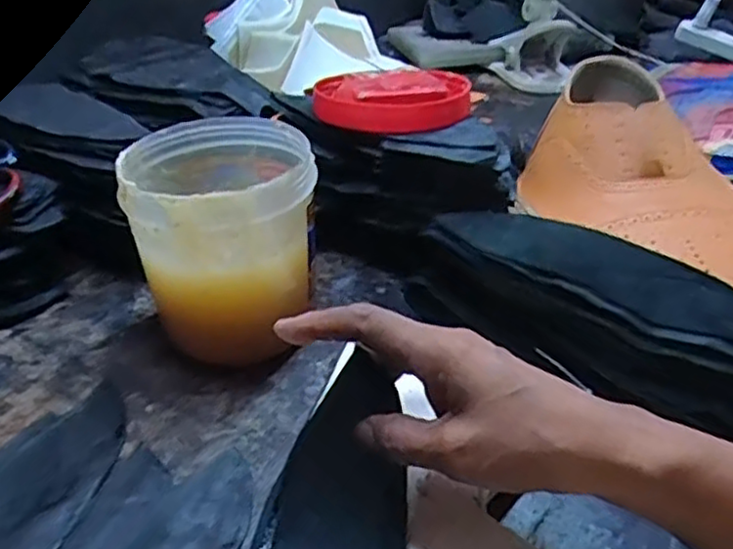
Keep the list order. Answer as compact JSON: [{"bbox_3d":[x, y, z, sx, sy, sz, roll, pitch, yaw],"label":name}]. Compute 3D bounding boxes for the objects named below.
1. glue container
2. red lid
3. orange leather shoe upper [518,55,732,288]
[{"bbox_3d":[-0.092,-0.022,0.466,0.110,0.129,0.119,-12,36,-14],"label":"glue container"},{"bbox_3d":[0.019,-0.137,0.529,0.117,0.022,0.101,1,35,5],"label":"red lid"},{"bbox_3d":[0.253,-0.088,0.584,0.242,0.085,0.187,24,42,32],"label":"orange leather shoe upper"}]

